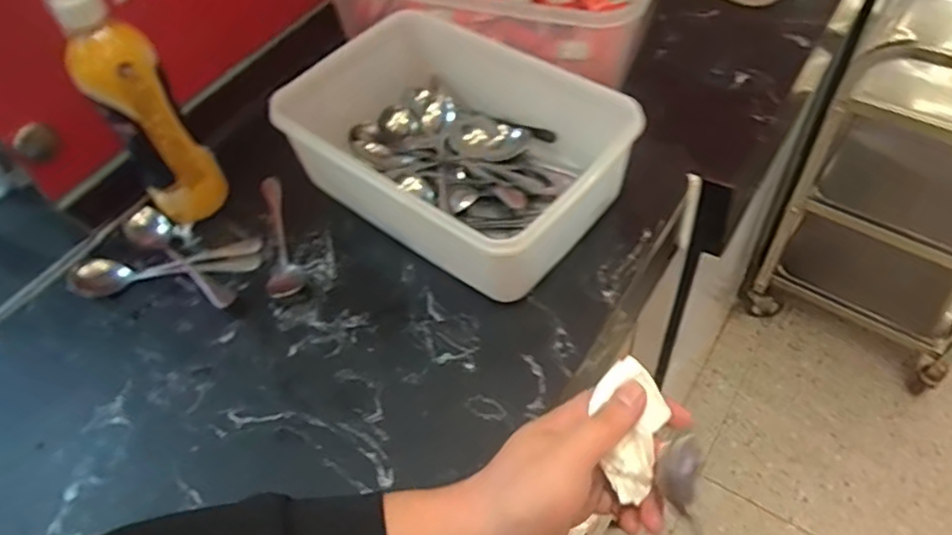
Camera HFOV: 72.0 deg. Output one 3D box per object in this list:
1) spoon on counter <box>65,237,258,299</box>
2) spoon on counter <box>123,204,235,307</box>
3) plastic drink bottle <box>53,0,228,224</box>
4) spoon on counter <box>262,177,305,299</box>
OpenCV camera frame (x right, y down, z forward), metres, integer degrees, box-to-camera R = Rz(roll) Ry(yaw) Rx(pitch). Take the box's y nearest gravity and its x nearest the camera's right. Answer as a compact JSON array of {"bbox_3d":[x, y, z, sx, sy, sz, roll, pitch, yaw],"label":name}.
[{"bbox_3d":[-0.281,-0.002,0.588,0.168,0.016,0.038,-12,52,-3],"label":"spoon on counter"},{"bbox_3d":[-0.270,-0.010,0.593,0.154,0.015,0.034,35,63,28],"label":"spoon on counter"},{"bbox_3d":[-0.284,-0.129,0.563,0.067,0.219,0.073,-28,55,-15],"label":"plastic drink bottle"},{"bbox_3d":[-0.182,-0.034,0.599,0.031,0.012,0.156,-16,52,-6],"label":"spoon on counter"}]

